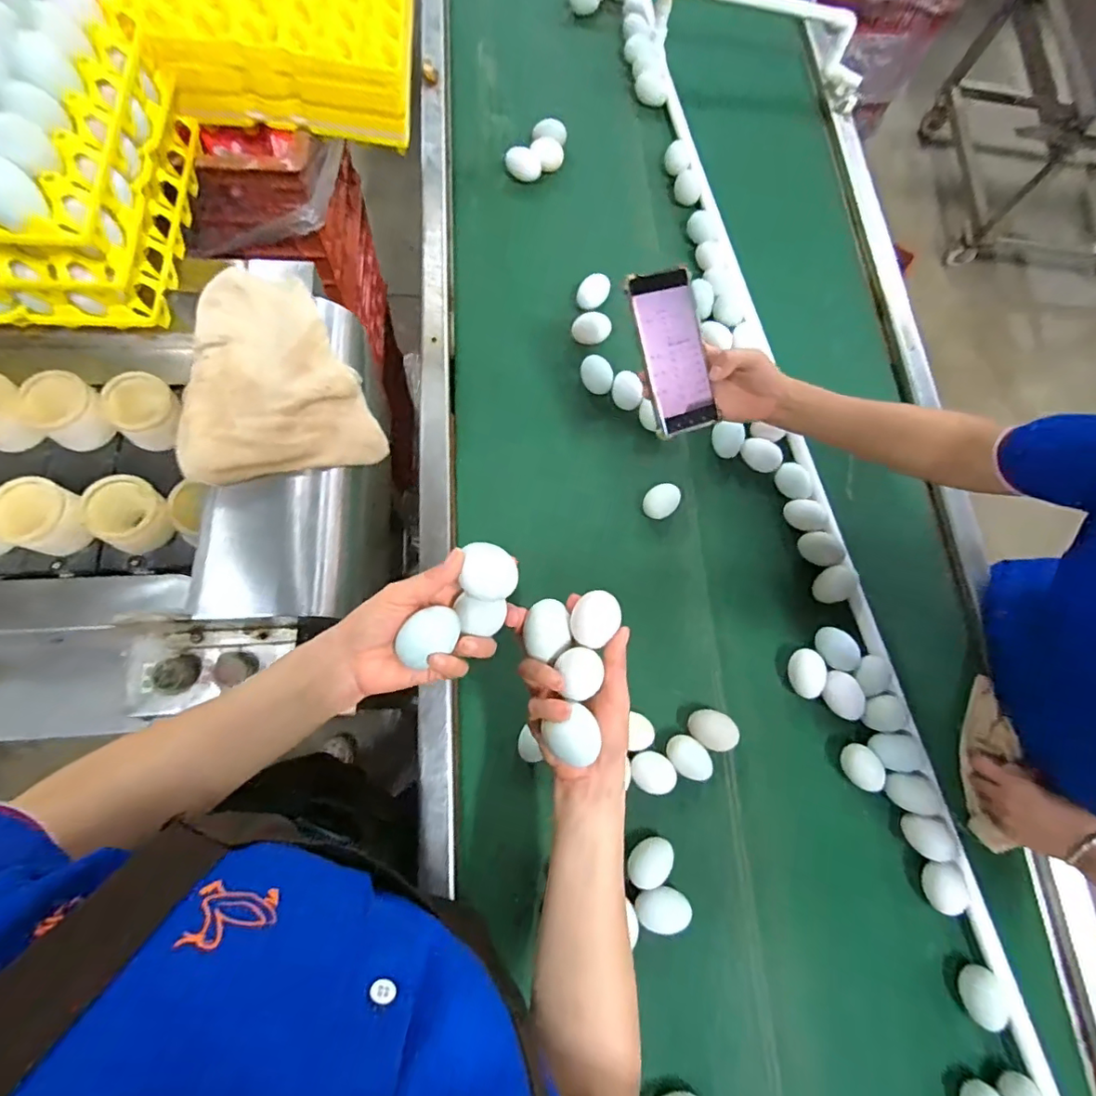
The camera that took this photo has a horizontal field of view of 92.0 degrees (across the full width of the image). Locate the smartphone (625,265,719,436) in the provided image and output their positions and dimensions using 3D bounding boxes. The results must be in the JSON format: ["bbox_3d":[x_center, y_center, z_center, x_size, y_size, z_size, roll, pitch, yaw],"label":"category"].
[{"bbox_3d":[0.134,-0.207,0.560,0.081,0.012,0.164,-18,102,-23],"label":"smartphone"}]

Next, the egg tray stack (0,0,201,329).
[{"bbox_3d":[-0.527,-0.376,0.506,0.278,0.158,0.316,1,75,-2],"label":"egg tray stack"}]

